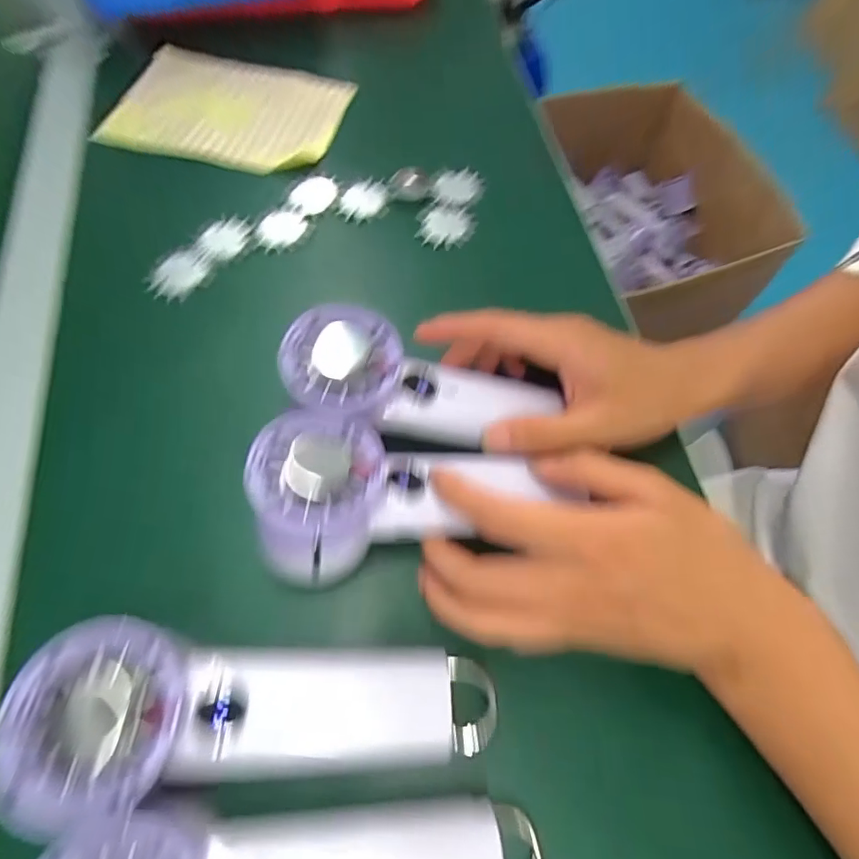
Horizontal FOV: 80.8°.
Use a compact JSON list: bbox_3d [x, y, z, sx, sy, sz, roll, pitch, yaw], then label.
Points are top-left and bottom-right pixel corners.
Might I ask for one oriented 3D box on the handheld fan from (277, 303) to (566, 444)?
[{"bbox_3d":[-0.006,-0.024,0.287,0.151,0.031,0.060,15,63,-14],"label":"handheld fan"}]

